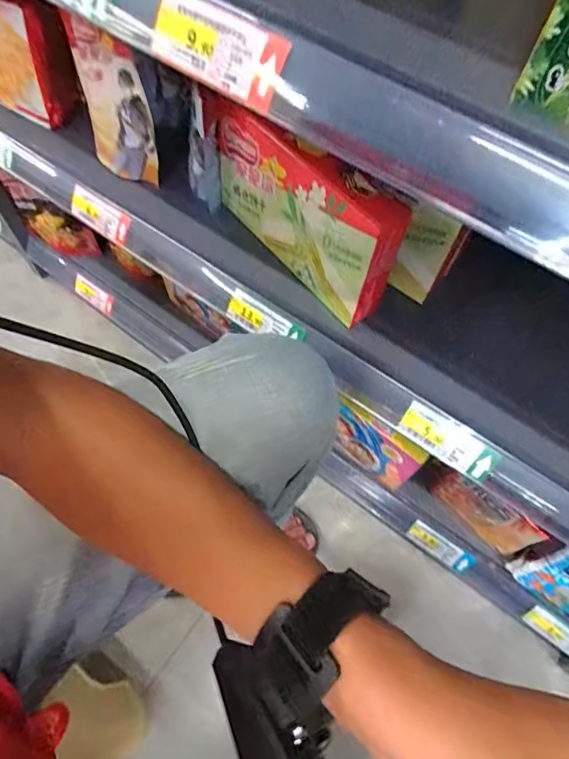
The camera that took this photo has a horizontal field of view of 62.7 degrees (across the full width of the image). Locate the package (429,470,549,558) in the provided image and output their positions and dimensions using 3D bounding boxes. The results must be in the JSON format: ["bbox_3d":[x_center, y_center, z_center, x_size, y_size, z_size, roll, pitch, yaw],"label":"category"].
[{"bbox_3d":[0.262,0.178,0.614,0.132,0.095,0.031,43,69,16],"label":"package"}]

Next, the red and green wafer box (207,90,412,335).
[{"bbox_3d":[0.011,-0.171,0.461,0.037,0.145,0.233,-36,72,-18],"label":"red and green wafer box"}]

